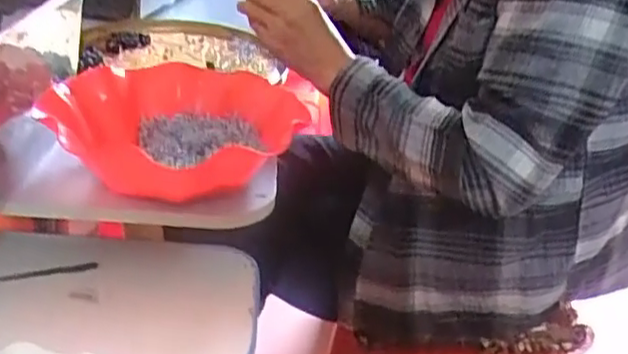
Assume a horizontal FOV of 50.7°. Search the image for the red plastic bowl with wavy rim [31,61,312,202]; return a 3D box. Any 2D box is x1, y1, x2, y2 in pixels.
[{"bbox_3d":[-0.133,-0.040,0.581,0.188,0.060,0.218,-5,31,-21],"label":"red plastic bowl with wavy rim"}]

